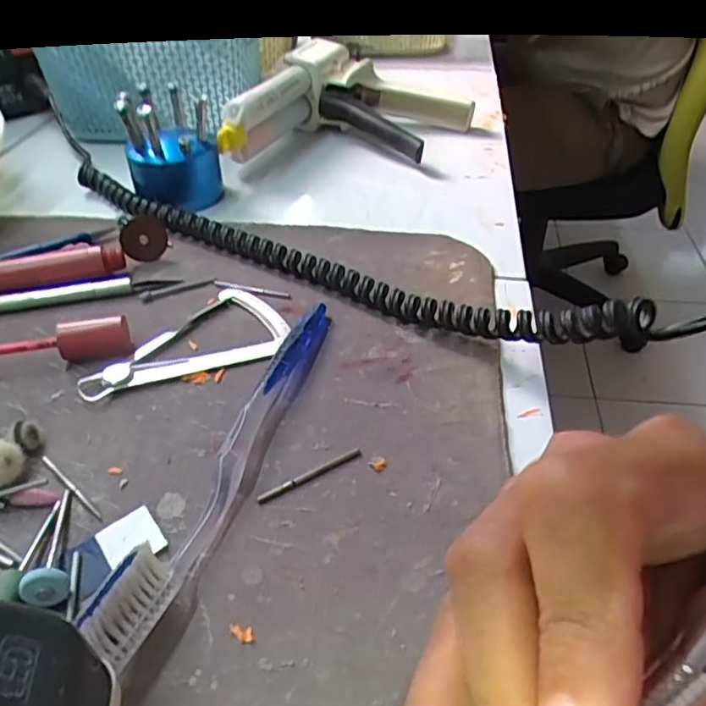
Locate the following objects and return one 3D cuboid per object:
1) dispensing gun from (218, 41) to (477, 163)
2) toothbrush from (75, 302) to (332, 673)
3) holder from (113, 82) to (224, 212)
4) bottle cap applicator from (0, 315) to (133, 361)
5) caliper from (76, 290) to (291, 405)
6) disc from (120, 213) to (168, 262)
[{"bbox_3d":[0.005,-0.187,0.479,0.156,0.058,0.166,9,41,12],"label":"dispensing gun"},{"bbox_3d":[-0.041,0.031,0.240,0.017,0.022,0.180,13,42,15],"label":"toothbrush"},{"bbox_3d":[-0.119,-0.136,0.408,0.059,0.066,0.052,-10,41,-11],"label":"holder"},{"bbox_3d":[-0.152,-0.003,0.283,0.098,0.021,0.016,-7,41,-8],"label":"bottle cap applicator"},{"bbox_3d":[-0.082,-0.007,0.299,0.096,0.004,0.055,-17,43,-19],"label":"caliper"},{"bbox_3d":[-0.119,-0.065,0.353,0.025,0.026,0.004,18,19,-15],"label":"disc"}]

